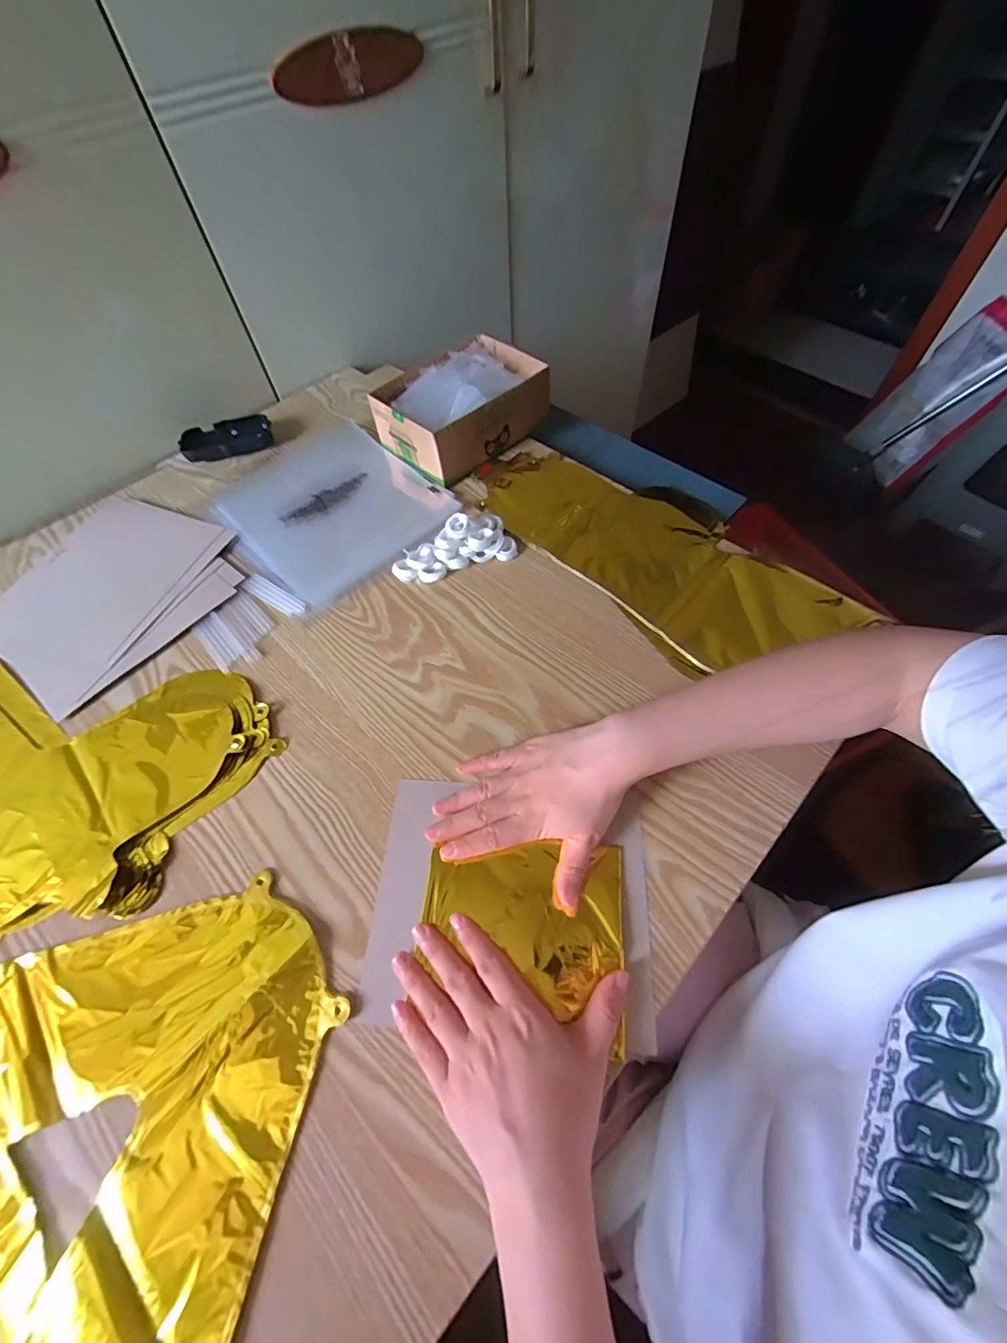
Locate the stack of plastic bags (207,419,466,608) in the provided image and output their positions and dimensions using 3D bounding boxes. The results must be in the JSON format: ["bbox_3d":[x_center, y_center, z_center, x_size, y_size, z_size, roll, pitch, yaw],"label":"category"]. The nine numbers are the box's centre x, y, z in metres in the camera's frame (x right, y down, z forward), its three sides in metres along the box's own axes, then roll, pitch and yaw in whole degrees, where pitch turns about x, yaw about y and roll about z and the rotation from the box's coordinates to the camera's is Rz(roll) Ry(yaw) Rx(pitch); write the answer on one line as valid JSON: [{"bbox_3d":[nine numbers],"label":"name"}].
[{"bbox_3d":[-0.197,-0.193,0.559,0.232,0.013,0.203,39,68,23],"label":"stack of plastic bags"}]

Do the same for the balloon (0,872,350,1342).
[{"bbox_3d":[-0.292,0.280,0.283,0.330,0.009,0.311,10,60,9],"label":"balloon"}]

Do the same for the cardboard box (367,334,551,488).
[{"bbox_3d":[-0.048,-0.315,0.586,0.131,0.070,0.181,39,68,23],"label":"cardboard box"}]

